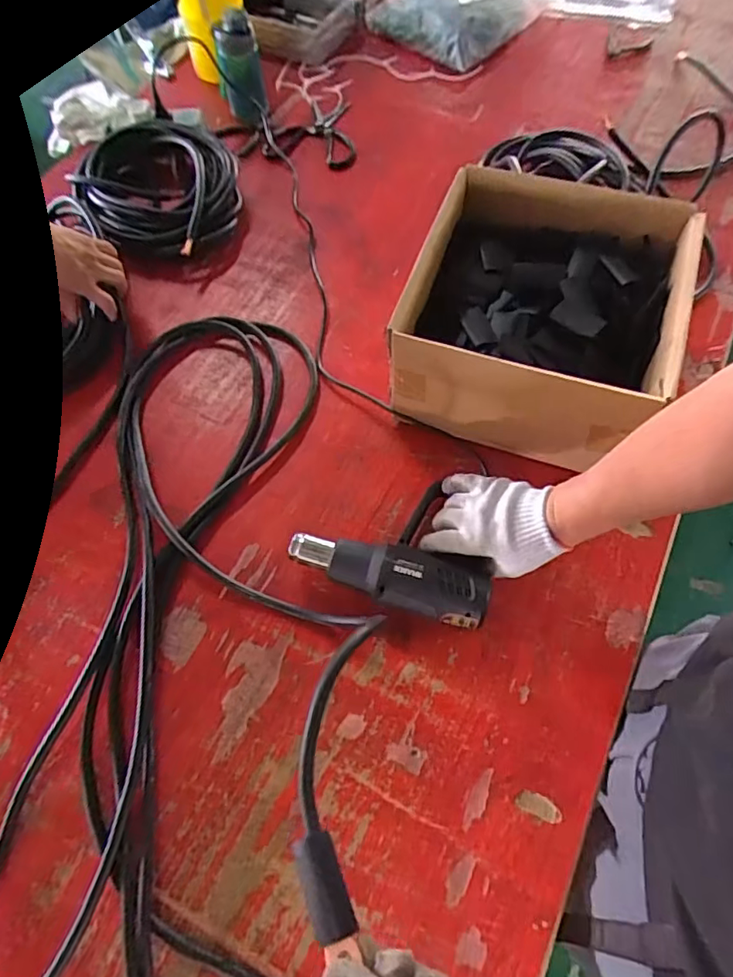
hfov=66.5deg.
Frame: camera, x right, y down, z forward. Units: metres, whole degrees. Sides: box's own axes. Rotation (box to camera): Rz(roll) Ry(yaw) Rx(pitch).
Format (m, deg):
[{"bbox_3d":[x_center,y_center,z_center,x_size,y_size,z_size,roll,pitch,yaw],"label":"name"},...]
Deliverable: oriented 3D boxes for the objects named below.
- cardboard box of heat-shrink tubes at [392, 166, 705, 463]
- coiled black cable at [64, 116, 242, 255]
[{"bbox_3d":[0.228,-0.228,0.742,0.313,0.179,0.337,19,66,12],"label":"cardboard box of heat-shrink tubes"},{"bbox_3d":[-0.339,-0.502,0.934,0.244,0.097,0.260,19,66,9],"label":"coiled black cable"}]

